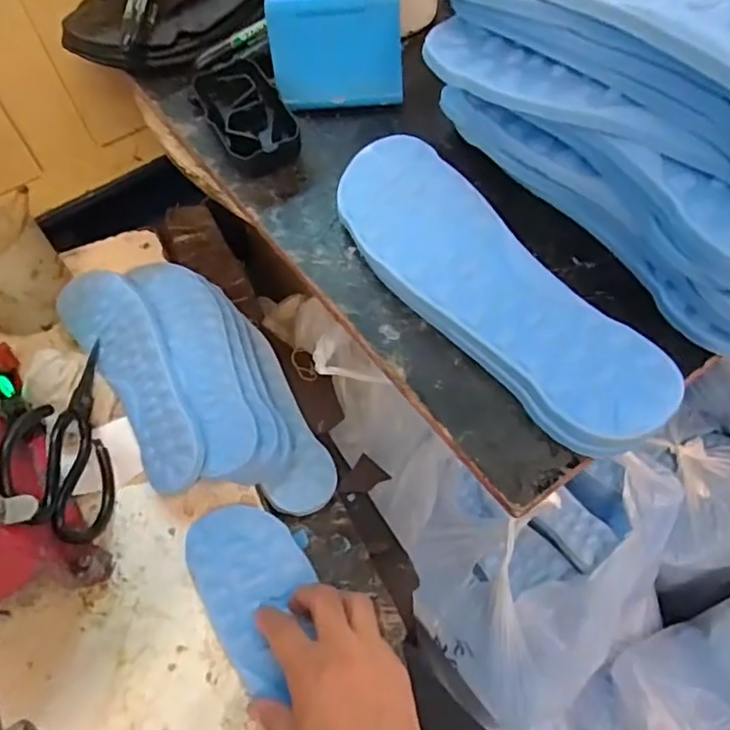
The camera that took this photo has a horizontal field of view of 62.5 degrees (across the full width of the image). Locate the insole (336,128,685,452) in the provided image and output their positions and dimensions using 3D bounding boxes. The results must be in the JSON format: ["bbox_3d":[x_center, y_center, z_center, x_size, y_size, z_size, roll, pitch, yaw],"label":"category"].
[{"bbox_3d":[0.065,-0.051,0.347,0.081,0.024,0.248,-33,60,-16],"label":"insole"}]

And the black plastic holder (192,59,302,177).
[{"bbox_3d":[-0.089,-0.185,0.447,0.052,0.032,0.105,-26,59,-12],"label":"black plastic holder"}]

